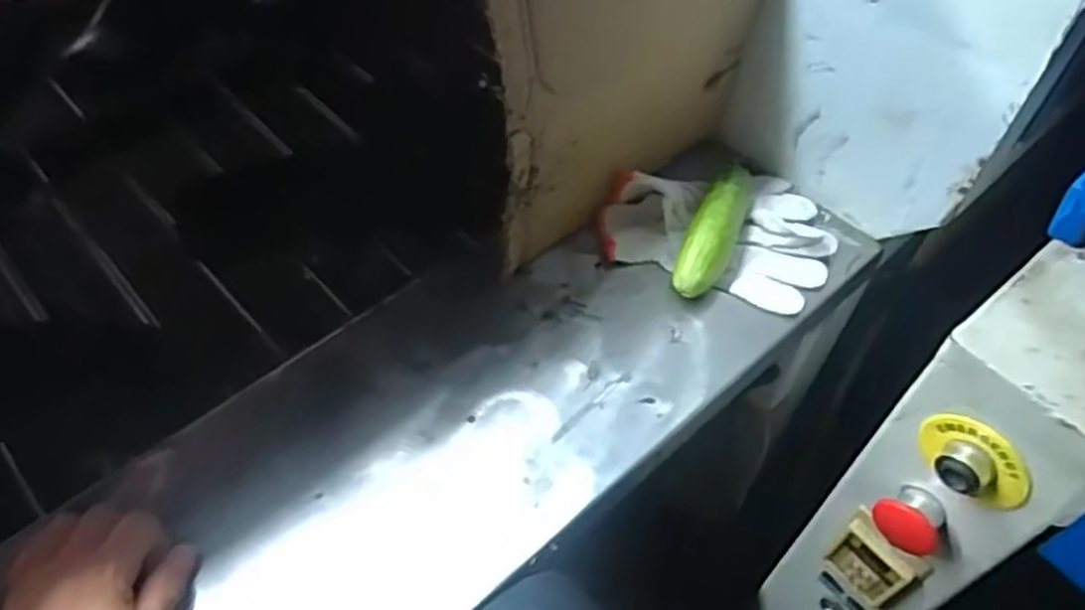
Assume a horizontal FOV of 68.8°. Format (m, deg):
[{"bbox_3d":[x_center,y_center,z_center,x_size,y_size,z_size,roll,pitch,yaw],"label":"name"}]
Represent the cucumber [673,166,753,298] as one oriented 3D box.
[{"bbox_3d":[0.141,-0.062,0.646,0.042,0.044,0.133,18,54,12],"label":"cucumber"}]

